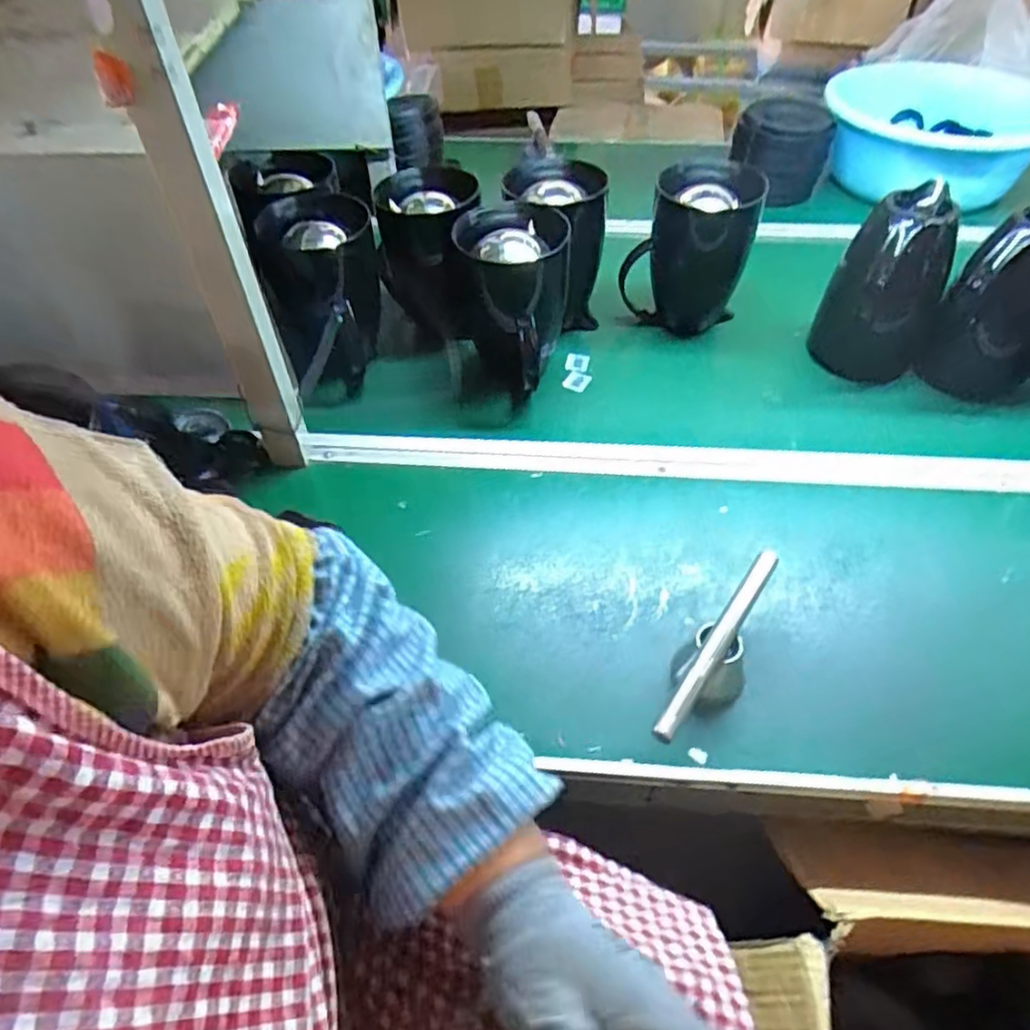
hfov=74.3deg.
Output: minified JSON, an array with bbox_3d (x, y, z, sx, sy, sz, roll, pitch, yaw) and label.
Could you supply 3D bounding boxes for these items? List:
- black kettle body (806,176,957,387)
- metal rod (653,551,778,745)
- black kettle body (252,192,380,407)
[{"bbox_3d":[0.441,-0.267,0.809,0.117,0.185,0.131,22,55,17],"label":"black kettle body"},{"bbox_3d":[0.167,0.100,0.552,0.015,0.015,0.199,29,55,23],"label":"metal rod"},{"bbox_3d":[-0.221,-0.257,0.814,0.145,0.191,0.115,-10,52,-8],"label":"black kettle body"}]

